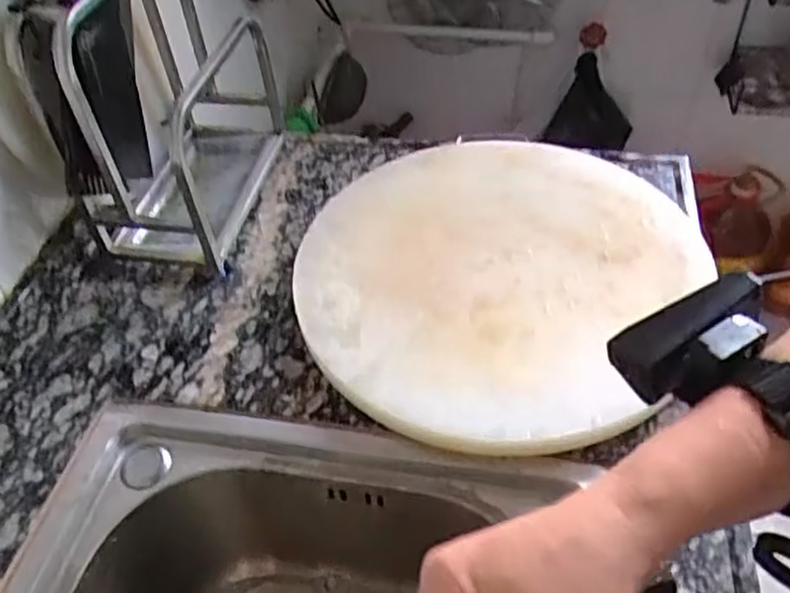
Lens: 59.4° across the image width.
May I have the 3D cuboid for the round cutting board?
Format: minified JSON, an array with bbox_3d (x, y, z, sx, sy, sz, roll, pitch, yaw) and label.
[{"bbox_3d":[0.083,-0.033,0.637,0.331,0.030,0.360,-3,47,3],"label":"round cutting board"}]

